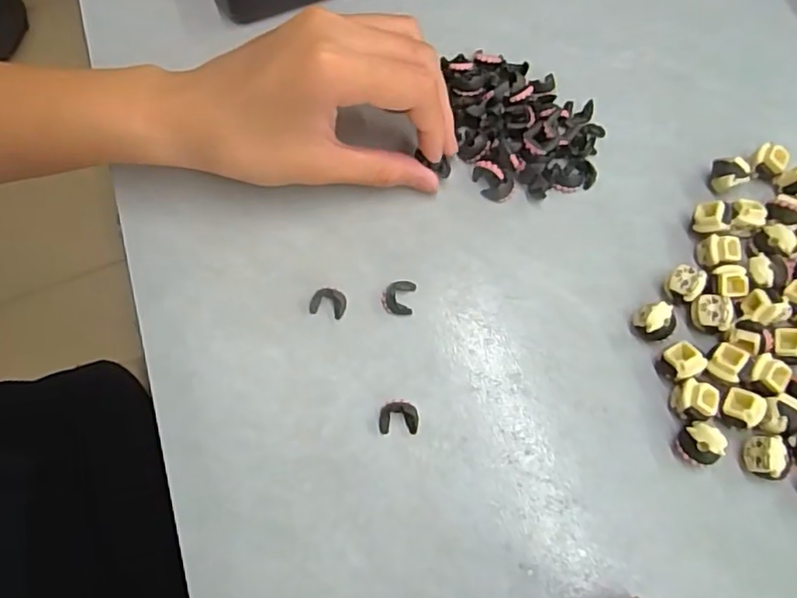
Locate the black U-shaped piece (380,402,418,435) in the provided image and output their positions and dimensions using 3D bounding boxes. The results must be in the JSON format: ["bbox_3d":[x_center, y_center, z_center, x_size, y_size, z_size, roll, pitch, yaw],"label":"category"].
[{"bbox_3d":[0.000,0.049,0.247,0.016,0.005,0.012,-1,66,2],"label":"black U-shaped piece"}]

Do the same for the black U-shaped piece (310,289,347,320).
[{"bbox_3d":[-0.032,0.002,0.268,0.016,0.005,0.012,13,67,9],"label":"black U-shaped piece"}]

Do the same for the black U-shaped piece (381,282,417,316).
[{"bbox_3d":[0.000,-0.001,0.268,0.014,0.004,0.015,5,66,5],"label":"black U-shaped piece"}]

